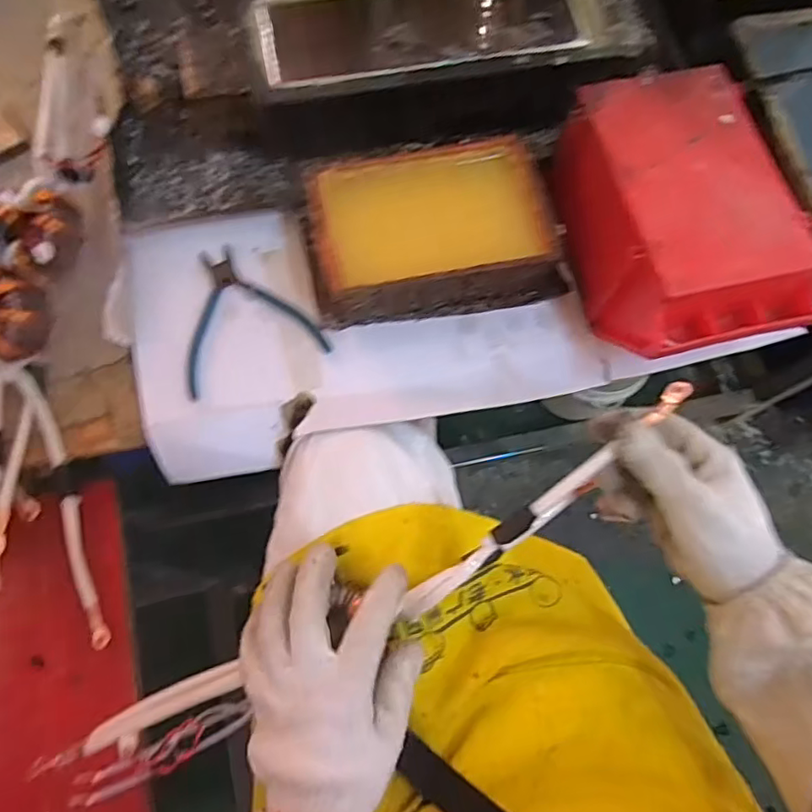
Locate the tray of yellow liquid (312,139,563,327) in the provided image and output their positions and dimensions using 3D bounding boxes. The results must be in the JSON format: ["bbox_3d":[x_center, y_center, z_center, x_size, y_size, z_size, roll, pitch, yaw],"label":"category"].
[{"bbox_3d":[0.024,-0.158,0.547,0.225,0.061,0.139,-9,72,-5],"label":"tray of yellow liquid"}]

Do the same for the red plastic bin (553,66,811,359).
[{"bbox_3d":[0.224,-0.155,0.519,0.162,0.100,0.235,-16,72,-7],"label":"red plastic bin"}]

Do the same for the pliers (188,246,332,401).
[{"bbox_3d":[-0.152,-0.086,0.546,0.122,0.008,0.134,-21,73,-9],"label":"pliers"}]

